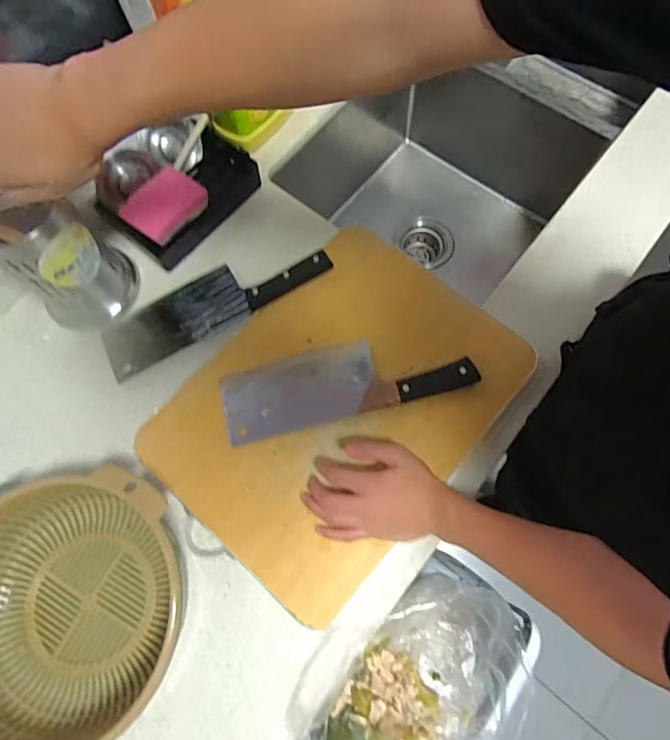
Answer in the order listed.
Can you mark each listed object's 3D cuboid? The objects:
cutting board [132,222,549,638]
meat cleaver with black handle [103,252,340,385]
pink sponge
[{"bbox_3d":[0.011,0.027,0.540,0.284,0.020,0.376,41,79,12],"label":"cutting board"},{"bbox_3d":[-0.148,-0.085,0.582,0.284,0.029,0.076,-27,74,-6],"label":"meat cleaver with black handle"},{"bbox_3d":[-0.208,-0.203,0.584,0.096,0.032,0.062,-43,77,-10],"label":"pink sponge"}]

